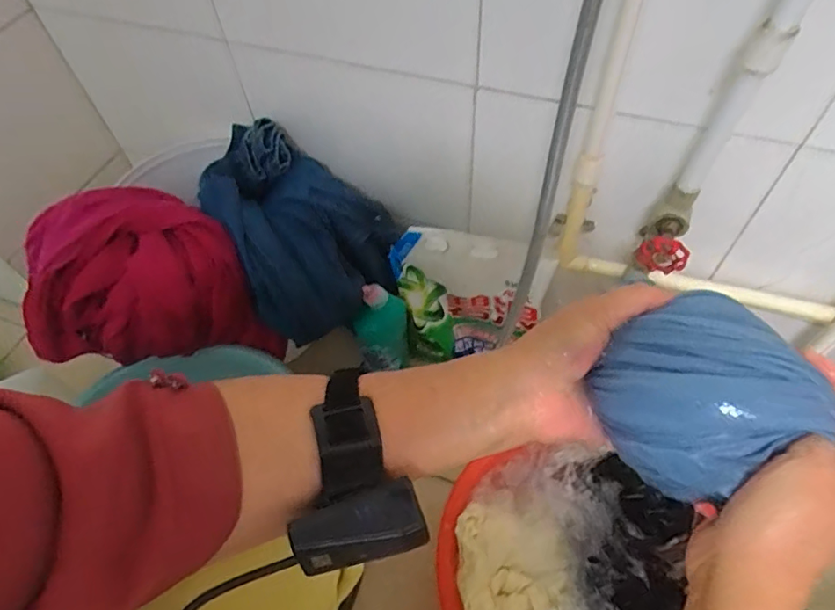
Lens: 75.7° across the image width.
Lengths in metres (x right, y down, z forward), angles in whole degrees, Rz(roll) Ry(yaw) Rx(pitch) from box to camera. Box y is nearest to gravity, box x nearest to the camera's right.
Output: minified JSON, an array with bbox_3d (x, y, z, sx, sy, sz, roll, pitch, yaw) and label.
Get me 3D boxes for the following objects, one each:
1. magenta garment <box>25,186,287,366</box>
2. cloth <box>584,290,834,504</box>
[{"bbox_3d":[-0.365,-0.037,0.699,0.293,0.148,0.186,-8,57,-2],"label":"magenta garment"},{"bbox_3d":[0.163,0.052,0.313,0.094,0.061,0.096,-24,59,-12],"label":"cloth"}]

